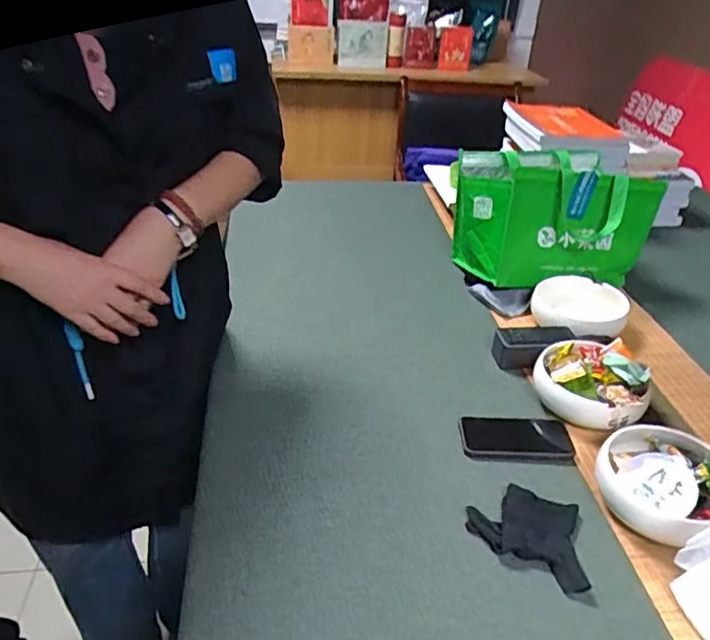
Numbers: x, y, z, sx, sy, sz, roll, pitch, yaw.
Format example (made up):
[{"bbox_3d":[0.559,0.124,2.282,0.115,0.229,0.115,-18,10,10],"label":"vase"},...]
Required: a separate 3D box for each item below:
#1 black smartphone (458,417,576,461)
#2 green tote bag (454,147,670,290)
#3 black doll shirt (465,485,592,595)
[{"bbox_3d":[0.219,0.159,0.818,0.149,0.008,0.073,3,33,0],"label":"black smartphone"},{"bbox_3d":[0.377,-0.202,1.171,0.325,0.198,0.226,-6,34,-14],"label":"green tote bag"},{"bbox_3d":[0.197,0.240,0.686,0.131,0.013,0.107,13,34,14],"label":"black doll shirt"}]

